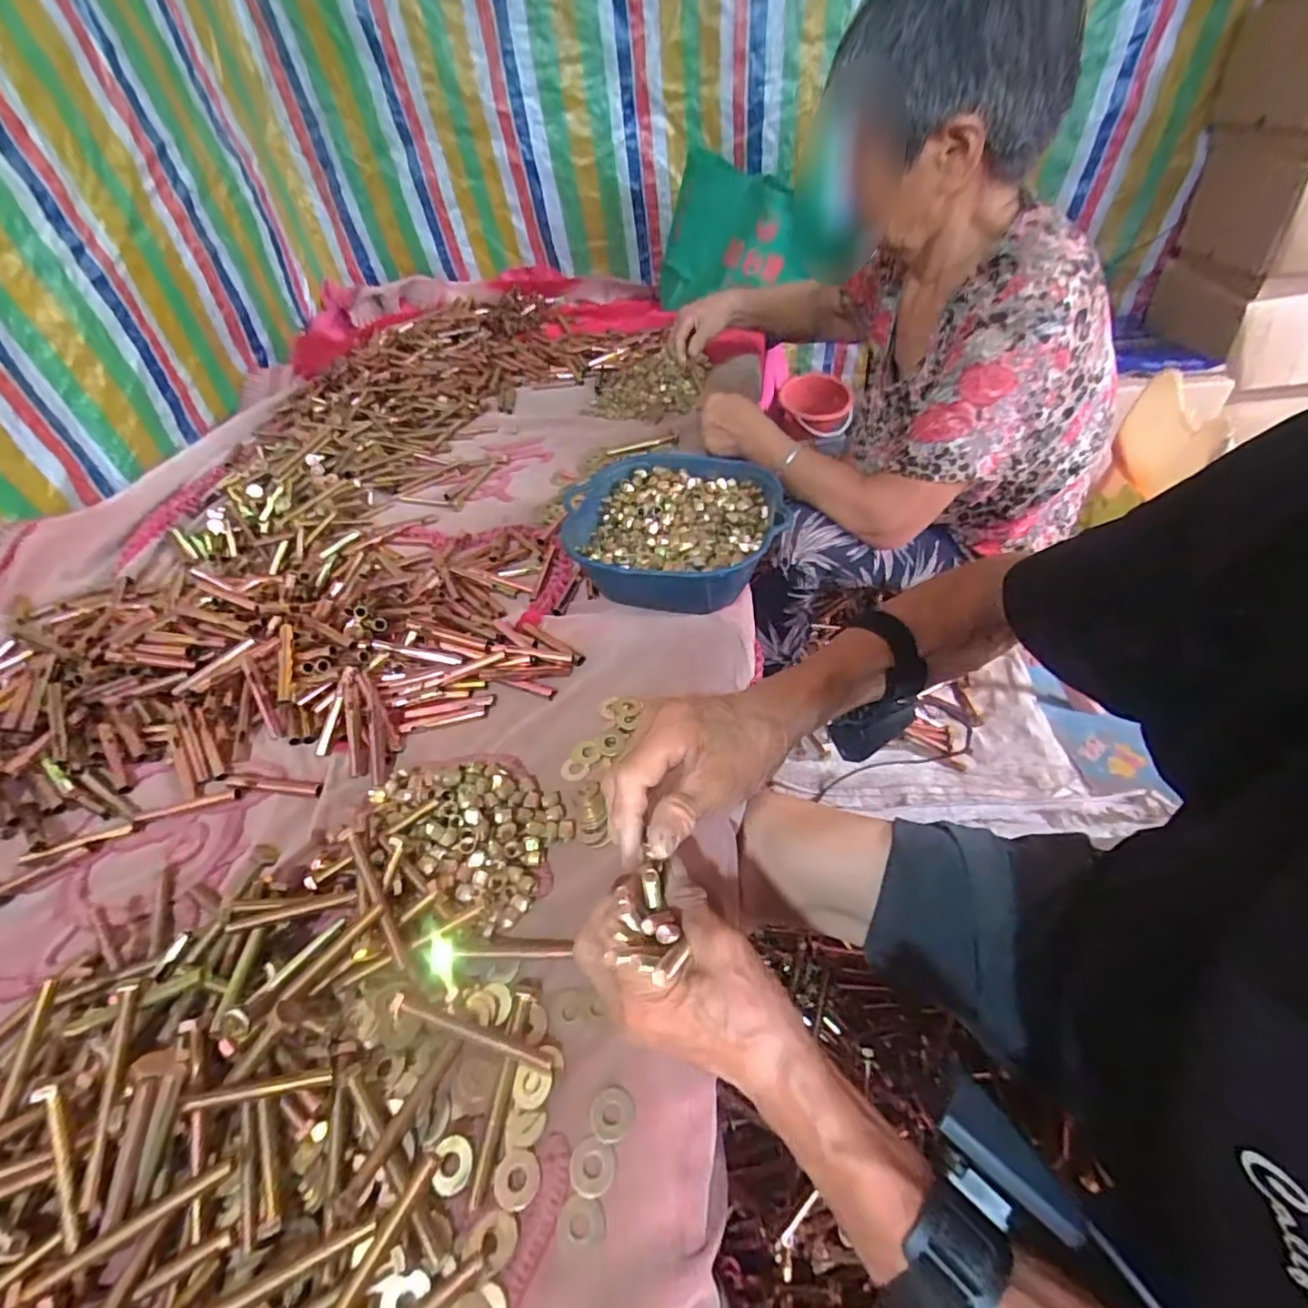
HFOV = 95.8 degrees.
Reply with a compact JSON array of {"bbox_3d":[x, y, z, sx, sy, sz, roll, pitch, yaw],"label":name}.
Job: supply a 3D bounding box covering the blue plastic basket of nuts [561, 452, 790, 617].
[{"bbox_3d":[0.023,-0.132,0.672,0.234,0.081,0.224,0,46,7],"label":"blue plastic basket of nuts"}]

